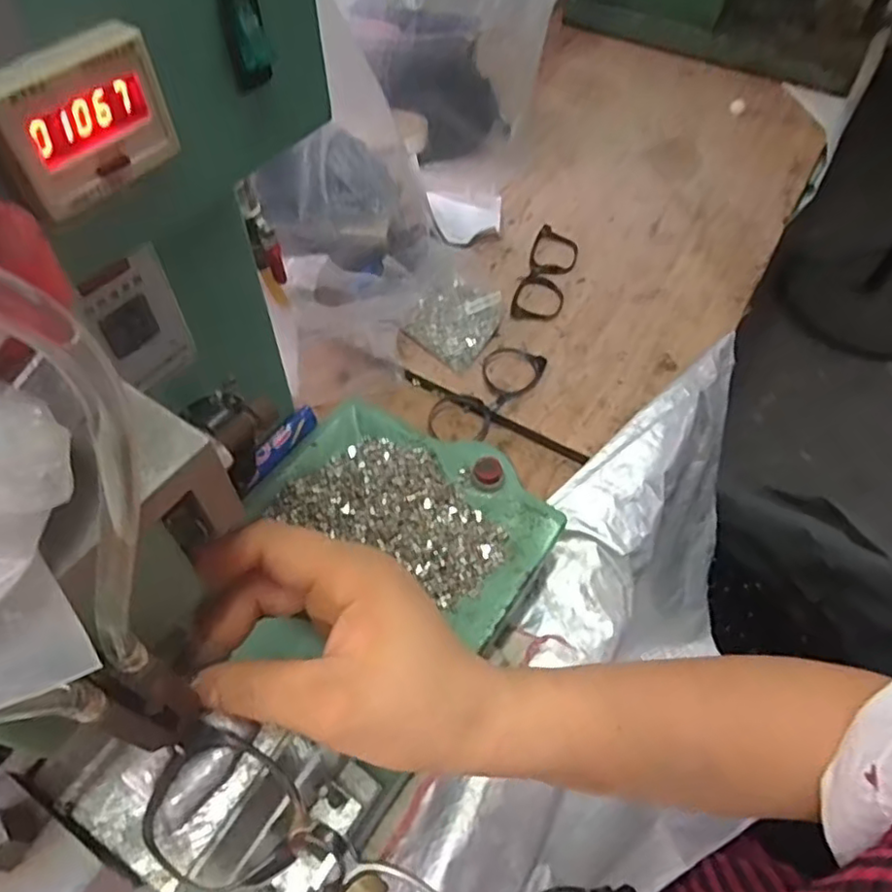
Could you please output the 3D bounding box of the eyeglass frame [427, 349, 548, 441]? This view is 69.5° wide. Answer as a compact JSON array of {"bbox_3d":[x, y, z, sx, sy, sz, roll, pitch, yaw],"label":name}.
[{"bbox_3d":[0.042,-0.054,0.635,0.059,0.013,0.153,32,60,18],"label":"eyeglass frame"}]

